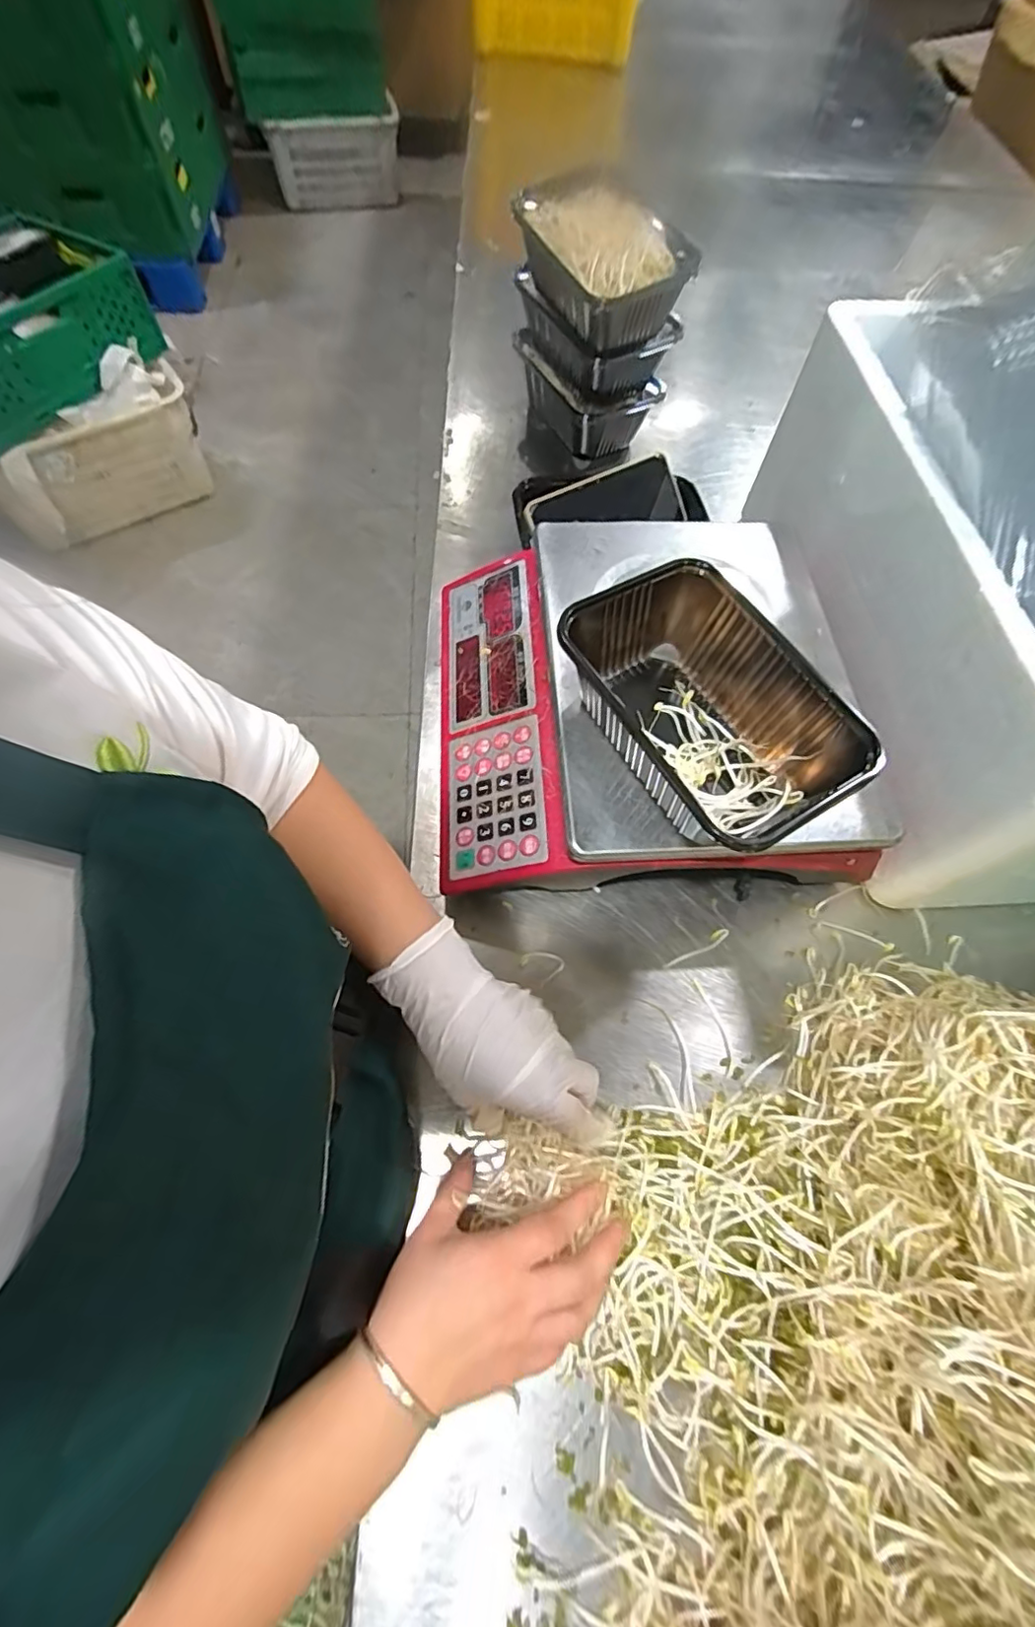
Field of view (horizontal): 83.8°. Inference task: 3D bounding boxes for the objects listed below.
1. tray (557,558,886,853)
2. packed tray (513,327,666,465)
[{"bbox_3d":[0.115,-0.063,0.362,0.120,0.071,0.175,-27,68,-14],"label":"tray"},{"bbox_3d":[0.079,-0.505,0.698,0.105,0.073,0.173,-27,68,-15],"label":"packed tray"}]

